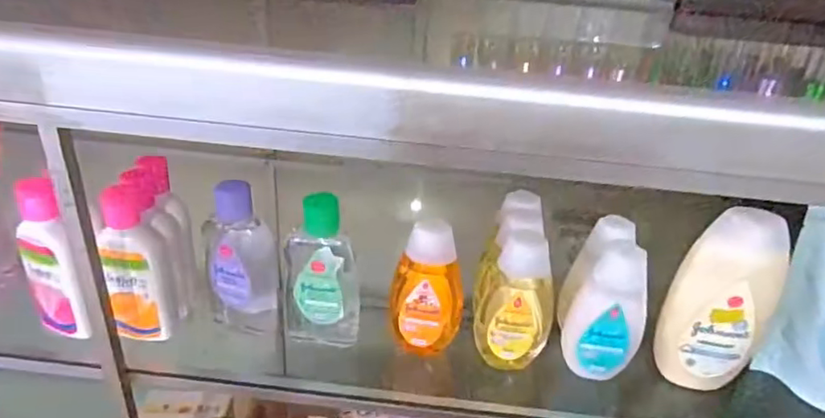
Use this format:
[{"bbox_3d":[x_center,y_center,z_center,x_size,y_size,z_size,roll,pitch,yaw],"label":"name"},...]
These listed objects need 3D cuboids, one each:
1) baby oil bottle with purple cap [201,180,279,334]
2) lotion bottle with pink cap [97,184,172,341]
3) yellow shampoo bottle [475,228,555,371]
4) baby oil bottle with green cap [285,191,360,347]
[{"bbox_3d":[-0.134,0.042,0.458,0.050,0.121,0.037,-10,33,-23],"label":"baby oil bottle with purple cap"},{"bbox_3d":[-0.211,0.044,0.444,0.040,0.120,0.033,-9,33,-21],"label":"lotion bottle with pink cap"},{"bbox_3d":[0.081,0.075,0.452,0.054,0.117,0.036,8,31,7],"label":"yellow shampoo bottle"},{"bbox_3d":[-0.069,0.050,0.452,0.055,0.131,0.031,-1,31,-9],"label":"baby oil bottle with green cap"}]

